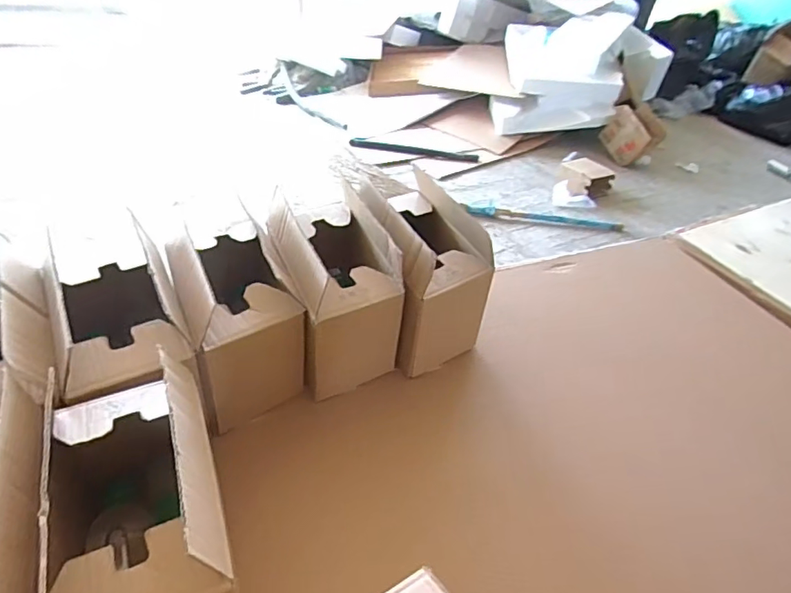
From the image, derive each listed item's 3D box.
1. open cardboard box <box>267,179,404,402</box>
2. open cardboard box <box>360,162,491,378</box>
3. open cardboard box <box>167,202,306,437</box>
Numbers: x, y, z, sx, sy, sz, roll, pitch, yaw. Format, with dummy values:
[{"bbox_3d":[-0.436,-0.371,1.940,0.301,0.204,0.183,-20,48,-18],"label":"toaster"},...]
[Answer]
[{"bbox_3d":[-0.091,-0.016,0.765,0.137,0.211,0.228,-11,43,-22],"label":"open cardboard box"},{"bbox_3d":[0.039,-0.037,0.809,0.140,0.206,0.211,-13,43,-24],"label":"open cardboard box"},{"bbox_3d":[-0.209,0.020,0.702,0.133,0.203,0.206,-14,43,-25],"label":"open cardboard box"}]

